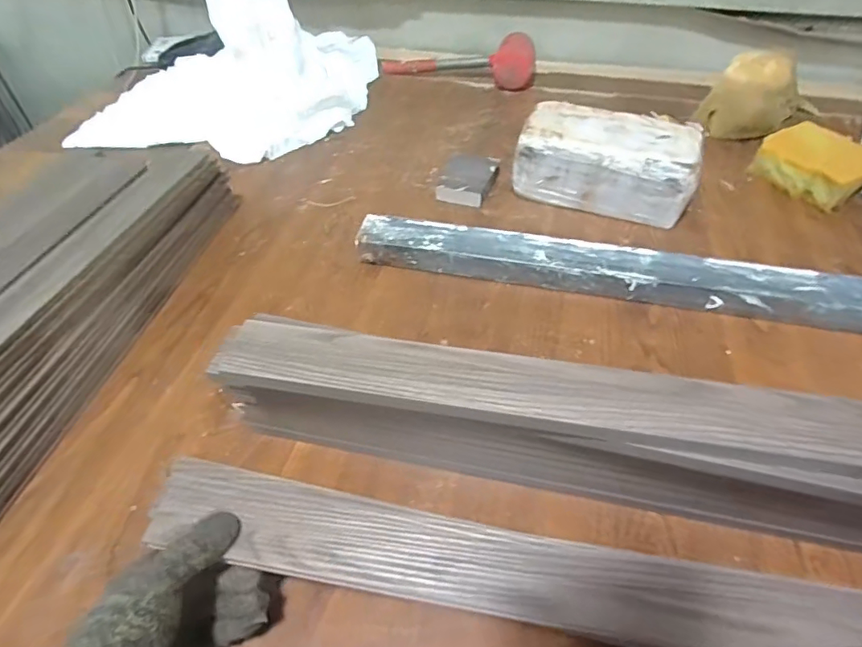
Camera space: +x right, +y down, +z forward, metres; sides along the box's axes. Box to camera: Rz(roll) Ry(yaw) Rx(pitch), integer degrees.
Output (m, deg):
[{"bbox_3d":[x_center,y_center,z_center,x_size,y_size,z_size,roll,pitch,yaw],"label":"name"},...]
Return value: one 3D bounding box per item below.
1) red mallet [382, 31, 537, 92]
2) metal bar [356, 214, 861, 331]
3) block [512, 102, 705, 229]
[{"bbox_3d":[0.055,-0.526,1.008,0.304,0.071,0.097,13,49,13],"label":"red mallet"},{"bbox_3d":[0.233,-0.057,0.606,0.659,0.044,0.069,9,48,9],"label":"metal bar"},{"bbox_3d":[0.241,-0.221,0.710,0.230,0.109,0.100,18,50,17],"label":"block"}]

